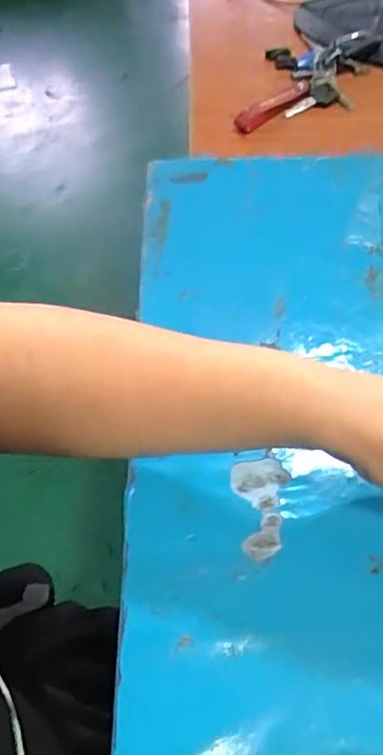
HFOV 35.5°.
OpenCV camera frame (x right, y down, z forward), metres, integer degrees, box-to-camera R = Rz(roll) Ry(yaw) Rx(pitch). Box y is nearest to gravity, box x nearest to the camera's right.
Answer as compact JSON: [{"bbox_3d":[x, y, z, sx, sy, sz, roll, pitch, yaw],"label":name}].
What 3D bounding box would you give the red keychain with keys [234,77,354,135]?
[{"bbox_3d":[0.096,-0.268,0.585,0.115,0.011,0.043,-14,58,-4],"label":"red keychain with keys"}]

